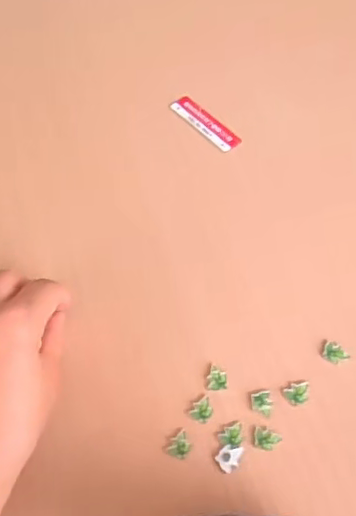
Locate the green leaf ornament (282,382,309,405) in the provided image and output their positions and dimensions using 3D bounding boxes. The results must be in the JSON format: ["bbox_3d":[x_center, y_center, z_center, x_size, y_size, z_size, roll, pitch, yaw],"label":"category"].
[{"bbox_3d":[0.075,0.084,0.378,0.016,0.004,0.013,-6,58,-4],"label":"green leaf ornament"}]

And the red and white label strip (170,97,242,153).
[{"bbox_3d":[0.022,-0.114,0.507,0.021,0.004,0.072,-35,64,-20],"label":"red and white label strip"}]

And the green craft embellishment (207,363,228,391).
[{"bbox_3d":[0.025,0.075,0.385,0.013,0.004,0.017,-3,57,-2],"label":"green craft embellishment"}]

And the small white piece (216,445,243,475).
[{"bbox_3d":[0.030,0.118,0.359,0.013,0.004,0.017,27,61,16],"label":"small white piece"}]

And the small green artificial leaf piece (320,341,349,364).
[{"bbox_3d":[0.102,0.062,0.396,0.014,0.005,0.016,-23,60,-14],"label":"small green artificial leaf piece"}]

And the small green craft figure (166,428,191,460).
[{"bbox_3d":[0.002,0.111,0.363,0.013,0.004,0.016,22,60,14],"label":"small green craft figure"}]

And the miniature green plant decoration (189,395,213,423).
[{"bbox_3d":[0.015,0.094,0.374,0.016,0.004,0.012,-36,64,-21],"label":"miniature green plant decoration"}]

